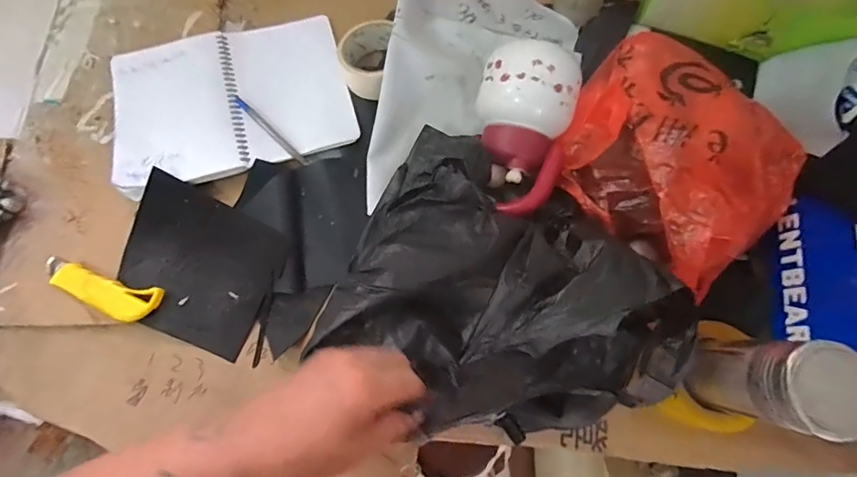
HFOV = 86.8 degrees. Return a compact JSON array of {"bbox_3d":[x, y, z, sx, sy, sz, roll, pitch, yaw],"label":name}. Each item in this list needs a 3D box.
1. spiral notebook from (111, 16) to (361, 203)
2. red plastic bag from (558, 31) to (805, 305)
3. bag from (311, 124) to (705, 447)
[{"bbox_3d":[-0.248,-0.176,0.570,0.284,0.033,0.204,-17,74,-5],"label":"spiral notebook"},{"bbox_3d":[0.263,-0.087,0.495,0.248,0.089,0.215,40,78,11],"label":"red plastic bag"},{"bbox_3d":[0.086,0.031,0.424,0.303,0.131,0.258,12,74,4],"label":"bag"}]

